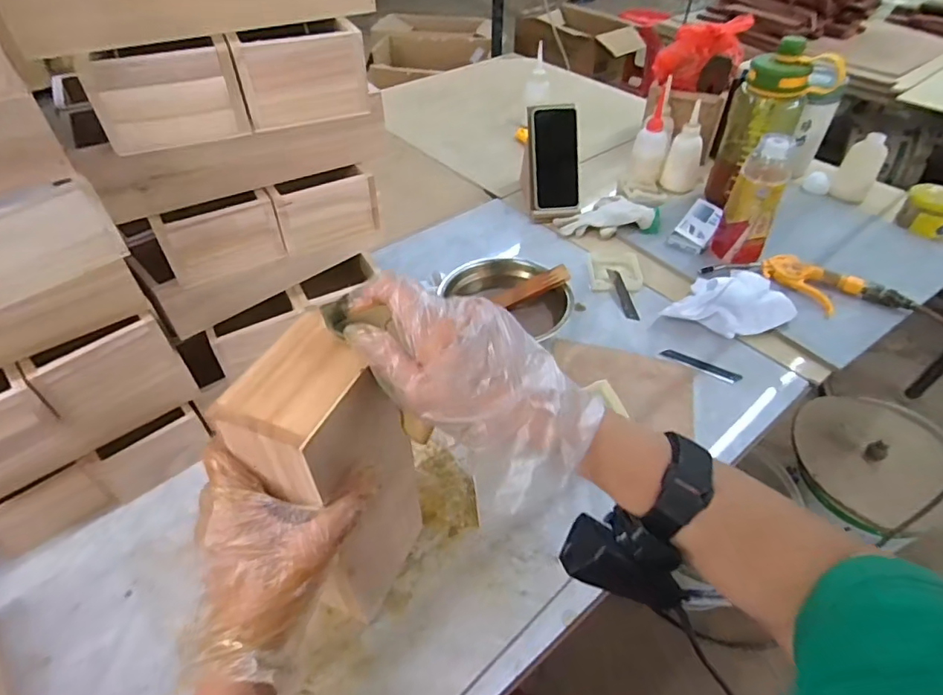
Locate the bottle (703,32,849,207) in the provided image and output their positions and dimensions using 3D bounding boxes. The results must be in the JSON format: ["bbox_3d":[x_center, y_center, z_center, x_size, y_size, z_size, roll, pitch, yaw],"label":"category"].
[{"bbox_3d":[0.479,-0.350,0.855,0.123,0.253,0.084,13,47,12],"label":"bottle"}]

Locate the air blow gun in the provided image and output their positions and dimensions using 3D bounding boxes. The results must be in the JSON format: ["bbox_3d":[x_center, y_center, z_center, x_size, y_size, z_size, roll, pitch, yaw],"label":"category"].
[{"bbox_3d":[0.491,-0.094,0.773,0.268,0.034,0.101,27,51,24],"label":"air blow gun"}]

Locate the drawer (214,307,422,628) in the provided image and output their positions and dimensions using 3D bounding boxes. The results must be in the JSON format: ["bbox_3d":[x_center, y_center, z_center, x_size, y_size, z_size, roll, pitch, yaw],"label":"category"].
[{"bbox_3d":[-0.091,0.112,0.394,0.064,0.267,0.085,12,48,18],"label":"drawer"}]

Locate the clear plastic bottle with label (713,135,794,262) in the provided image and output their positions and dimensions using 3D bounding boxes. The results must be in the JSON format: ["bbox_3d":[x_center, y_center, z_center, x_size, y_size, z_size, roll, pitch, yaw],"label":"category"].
[{"bbox_3d":[0.413,-0.209,0.768,0.054,0.184,0.063,-4,46,-5],"label":"clear plastic bottle with label"}]

